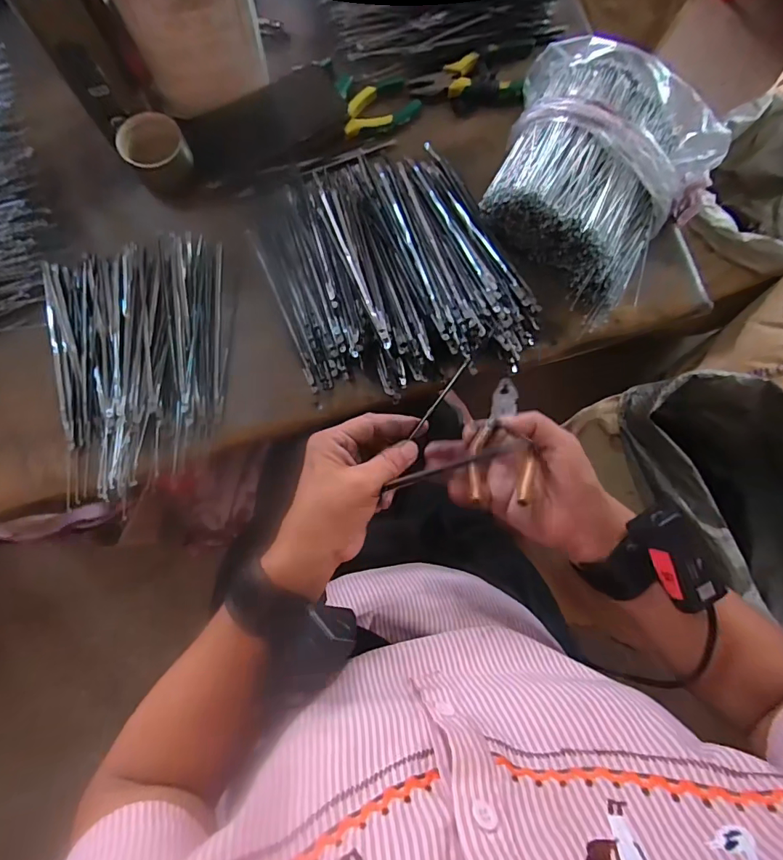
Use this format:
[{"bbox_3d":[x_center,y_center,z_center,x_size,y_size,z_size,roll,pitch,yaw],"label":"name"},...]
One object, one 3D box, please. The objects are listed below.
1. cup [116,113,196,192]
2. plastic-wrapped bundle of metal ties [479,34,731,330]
[{"bbox_3d":[-0.242,-0.289,0.476,0.054,0.042,0.059,1,81,-3],"label":"cup"},{"bbox_3d":[0.202,-0.269,0.468,0.232,0.079,0.214,42,81,4],"label":"plastic-wrapped bundle of metal ties"}]

